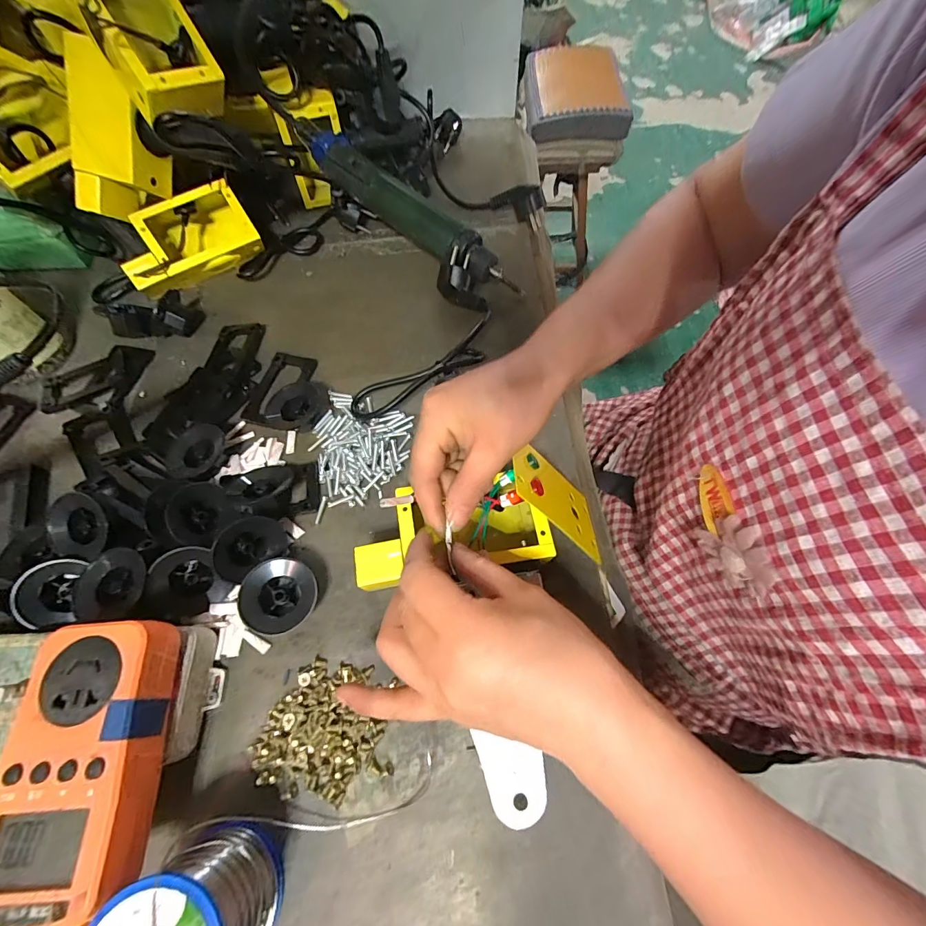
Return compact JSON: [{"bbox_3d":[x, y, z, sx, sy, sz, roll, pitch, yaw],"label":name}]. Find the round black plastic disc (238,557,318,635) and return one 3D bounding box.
[{"bbox_3d":[-0.127,0.092,0.280,0.048,0.016,0.048,7,60,-12],"label":"round black plastic disc"}]

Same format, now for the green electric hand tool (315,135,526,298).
[{"bbox_3d":[-0.050,-0.253,0.416,0.255,0.038,0.043,36,69,1],"label":"green electric hand tool"}]

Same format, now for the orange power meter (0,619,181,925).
[{"bbox_3d":[-0.198,0.152,0.210,0.063,0.031,0.124,-8,65,-1],"label":"orange power meter"}]

